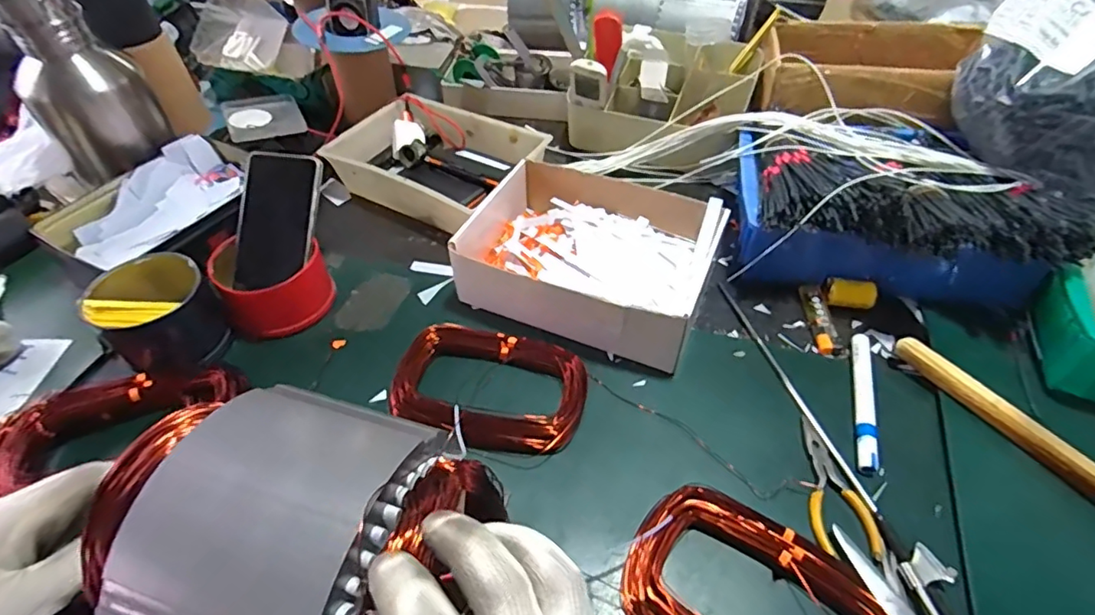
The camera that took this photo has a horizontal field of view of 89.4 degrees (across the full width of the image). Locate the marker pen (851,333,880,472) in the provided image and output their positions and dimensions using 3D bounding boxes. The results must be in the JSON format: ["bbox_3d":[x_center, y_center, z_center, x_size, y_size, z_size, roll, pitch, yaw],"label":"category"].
[{"bbox_3d":[0.284,0.081,0.498,0.015,0.017,0.148,13,51,13],"label":"marker pen"}]

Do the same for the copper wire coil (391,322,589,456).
[{"bbox_3d":[-0.053,0.072,0.504,0.171,0.025,0.112,16,51,14],"label":"copper wire coil"}]

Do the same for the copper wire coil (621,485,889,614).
[{"bbox_3d":[0.146,0.204,0.383,0.176,0.021,0.123,25,54,21],"label":"copper wire coil"}]

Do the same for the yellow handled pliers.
[{"bbox_3d":[0.229,0.143,0.447,0.047,0.006,0.114,0,49,2],"label":"yellow handled pliers"}]

